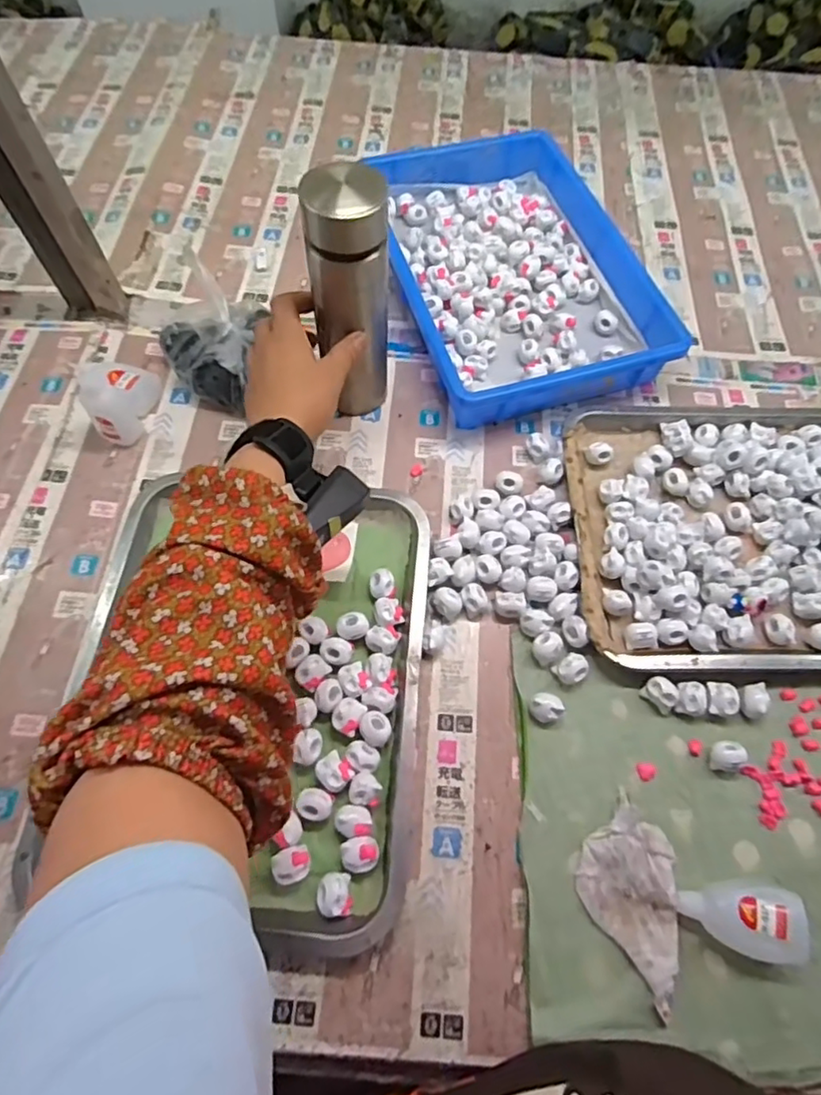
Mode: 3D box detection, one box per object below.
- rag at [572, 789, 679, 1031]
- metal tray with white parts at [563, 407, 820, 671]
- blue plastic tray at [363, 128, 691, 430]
[{"bbox_3d":[0.162,0.241,0.411,0.075,0.008,0.104,-34,68,-15],"label":"rag"},{"bbox_3d":[0.293,-0.022,0.525,0.296,0.033,0.256,-1,64,0],"label":"metal tray with white parts"},{"bbox_3d":[0.103,-0.309,0.648,0.245,0.049,0.368,-16,65,-7],"label":"blue plastic tray"}]

